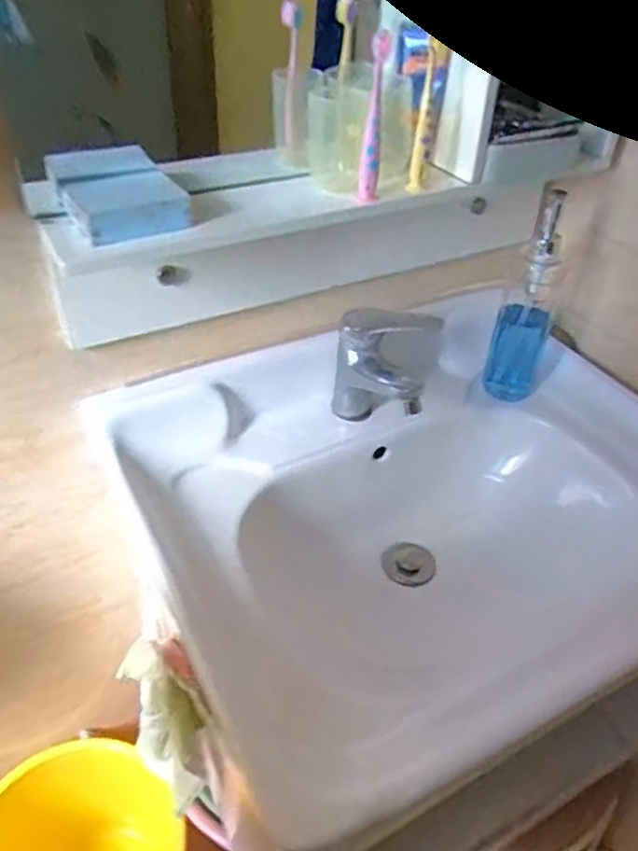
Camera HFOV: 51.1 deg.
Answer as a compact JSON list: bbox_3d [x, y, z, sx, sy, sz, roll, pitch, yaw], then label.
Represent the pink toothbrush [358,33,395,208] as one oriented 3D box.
[{"bbox_3d":[0.049,-0.269,0.591,0.020,0.135,0.025,4,40,1],"label":"pink toothbrush"}]

